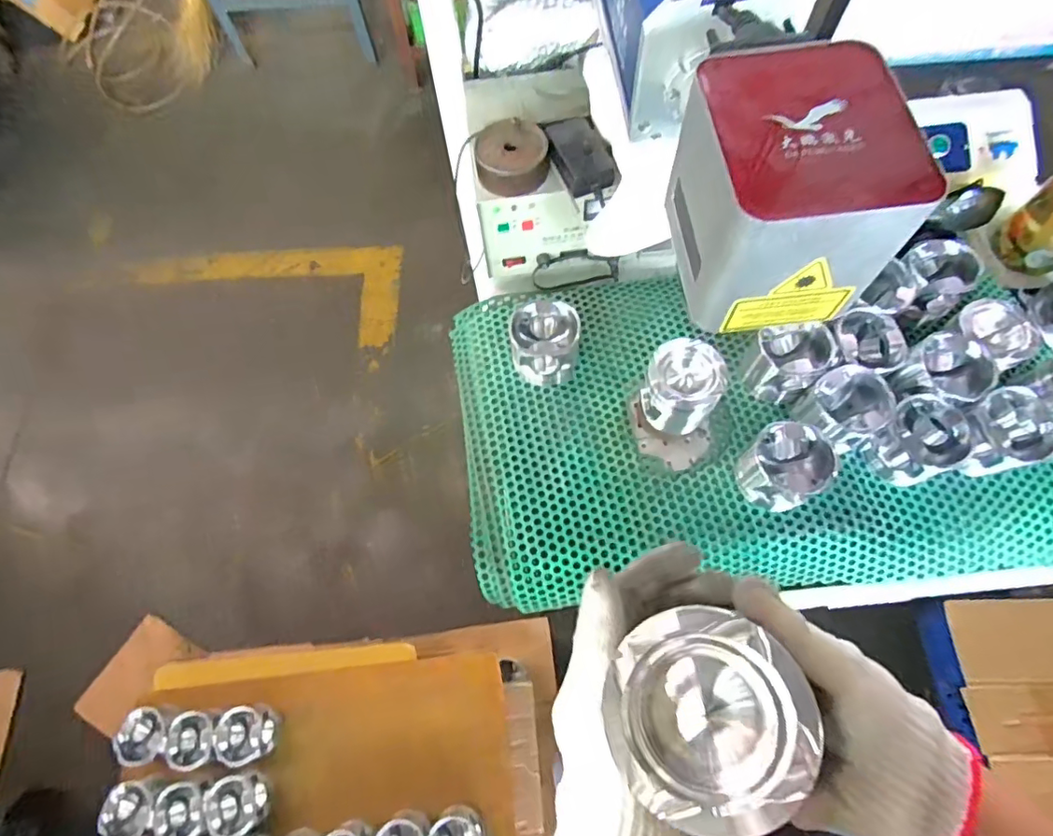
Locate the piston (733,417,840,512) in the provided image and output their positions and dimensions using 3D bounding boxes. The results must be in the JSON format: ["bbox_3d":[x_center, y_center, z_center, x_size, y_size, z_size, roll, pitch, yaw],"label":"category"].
[{"bbox_3d":[0.269,0.051,0.578,0.085,0.064,0.079,-28,68,-9],"label":"piston"}]

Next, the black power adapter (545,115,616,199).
[{"bbox_3d":[0.062,-0.293,0.612,0.059,0.034,0.097,-14,67,-3],"label":"black power adapter"}]

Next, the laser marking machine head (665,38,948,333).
[{"bbox_3d":[0.144,-0.128,0.321,0.105,0.095,0.119,-7,67,0],"label":"laser marking machine head"}]

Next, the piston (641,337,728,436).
[{"bbox_3d":[0.165,-0.032,0.595,0.075,0.080,0.074,-1,67,2],"label":"piston"}]

